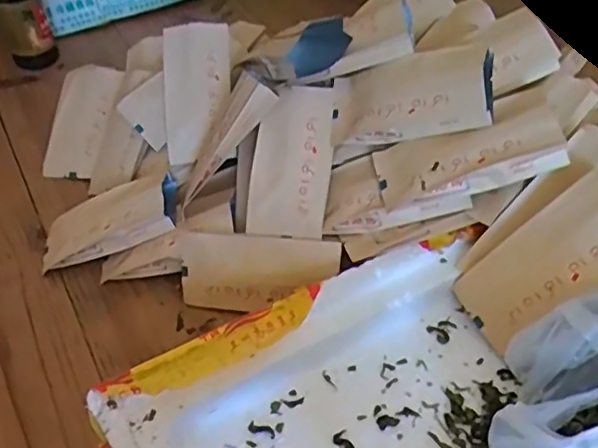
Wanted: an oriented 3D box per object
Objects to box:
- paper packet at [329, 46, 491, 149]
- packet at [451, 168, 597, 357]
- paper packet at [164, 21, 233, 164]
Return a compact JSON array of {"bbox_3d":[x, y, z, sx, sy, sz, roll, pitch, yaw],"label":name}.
[{"bbox_3d":[0.070,-0.083,0.399,0.106,0.016,0.054,-7,79,35],"label":"paper packet"},{"bbox_3d":[0.141,0.024,0.349,0.012,0.108,0.053,9,42,-47],"label":"packet"},{"bbox_3d":[-0.083,-0.104,0.481,0.057,0.010,0.113,3,82,9],"label":"paper packet"}]

